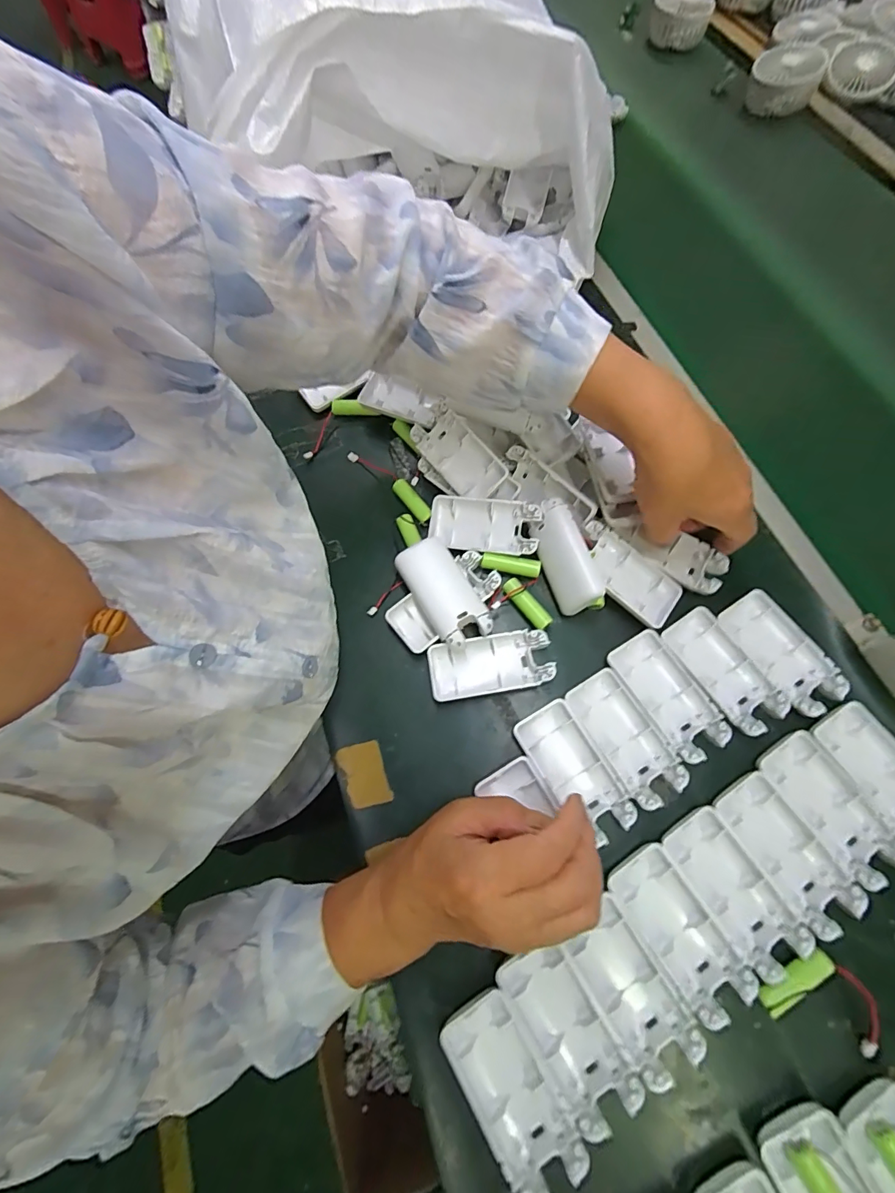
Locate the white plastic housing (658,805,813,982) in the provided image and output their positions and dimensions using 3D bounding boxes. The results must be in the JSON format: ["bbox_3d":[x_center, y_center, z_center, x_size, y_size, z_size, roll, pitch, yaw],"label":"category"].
[{"bbox_3d":[0.186,0.191,0.293,0.045,0.013,0.093,-29,71,-9],"label":"white plastic housing"}]

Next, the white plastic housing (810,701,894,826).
[{"bbox_3d":[0.308,0.124,0.317,0.048,0.013,0.096,-31,71,-9],"label":"white plastic housing"}]

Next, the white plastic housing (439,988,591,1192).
[{"bbox_3d":[0.037,0.290,0.266,0.045,0.022,0.092,-31,71,-9],"label":"white plastic housing"}]

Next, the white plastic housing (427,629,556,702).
[{"bbox_3d":[0.034,0.055,0.357,0.095,0.018,0.045,-9,69,-1],"label":"white plastic housing"}]

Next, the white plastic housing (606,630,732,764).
[{"bbox_3d":[0.165,0.074,0.340,0.048,0.012,0.093,-29,72,-10],"label":"white plastic housing"}]

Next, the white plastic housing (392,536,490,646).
[{"bbox_3d":[-0.004,-0.003,0.370,0.044,0.021,0.092,-31,71,-9],"label":"white plastic housing"}]

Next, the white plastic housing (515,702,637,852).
[{"bbox_3d":[0.089,0.126,0.324,0.046,0.011,0.094,-29,71,-9],"label":"white plastic housing"}]

